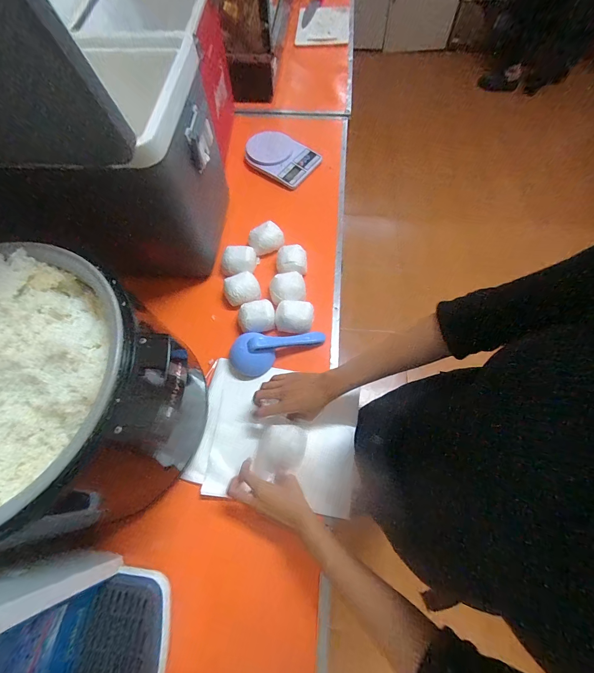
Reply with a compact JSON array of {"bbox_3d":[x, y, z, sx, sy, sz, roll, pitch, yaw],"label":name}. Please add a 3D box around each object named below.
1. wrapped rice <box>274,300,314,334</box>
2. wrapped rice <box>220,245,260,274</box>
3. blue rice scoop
[{"bbox_3d":[-0.004,-0.046,0.666,0.083,0.042,0.073,6,67,5],"label":"wrapped rice"},{"bbox_3d":[-0.142,-0.185,0.742,0.089,0.058,0.065,4,66,3],"label":"wrapped rice"},{"bbox_3d":[-0.040,0.028,0.632,0.206,0.052,0.095,-1,66,1],"label":"blue rice scoop"}]

